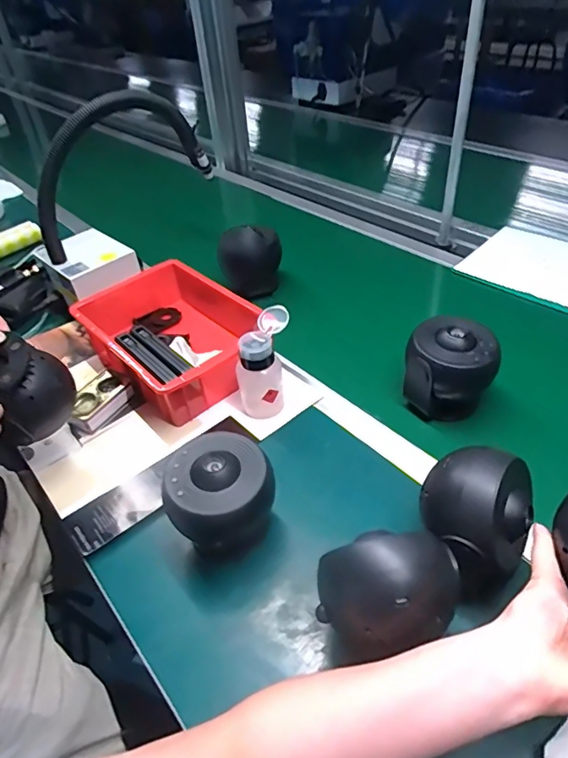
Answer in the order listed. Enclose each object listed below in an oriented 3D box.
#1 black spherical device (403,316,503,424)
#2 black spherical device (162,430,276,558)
[{"bbox_3d":[0.226,-0.010,0.677,0.112,0.122,0.092,12,44,20],"label":"black spherical device"},{"bbox_3d":[-0.068,0.134,0.547,0.108,0.117,0.099,-4,41,3],"label":"black spherical device"}]

